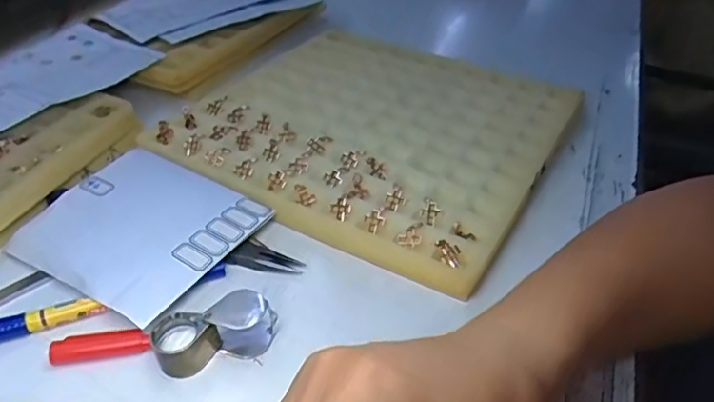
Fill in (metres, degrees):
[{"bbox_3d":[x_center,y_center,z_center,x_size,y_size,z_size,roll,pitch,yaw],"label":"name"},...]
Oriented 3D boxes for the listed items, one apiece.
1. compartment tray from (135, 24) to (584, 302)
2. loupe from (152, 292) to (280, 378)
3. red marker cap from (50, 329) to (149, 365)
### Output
[{"bbox_3d":[0.009,-0.069,0.444,0.275,0.021,0.255,22,42,23],"label":"compartment tray"},{"bbox_3d":[-0.069,0.064,0.276,0.058,0.027,0.023,-13,40,-18],"label":"loupe"},{"bbox_3d":[-0.126,0.072,0.277,0.045,0.008,0.013,-6,39,-10],"label":"red marker cap"}]

